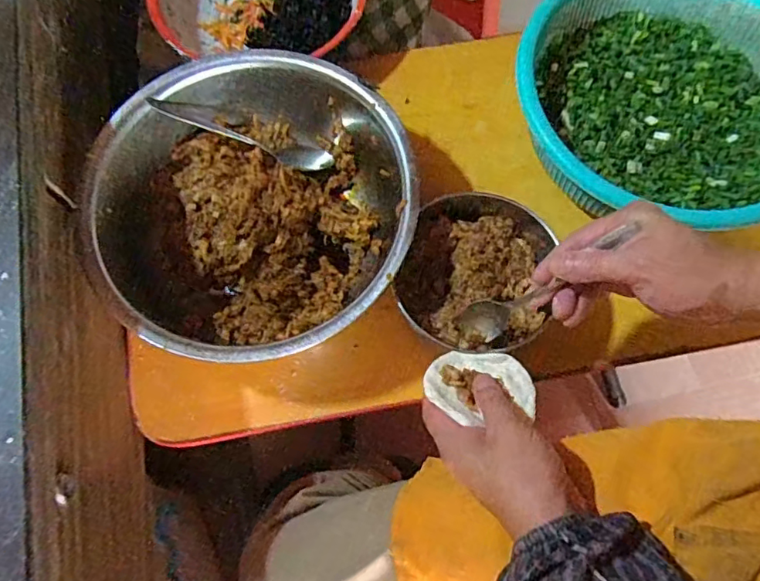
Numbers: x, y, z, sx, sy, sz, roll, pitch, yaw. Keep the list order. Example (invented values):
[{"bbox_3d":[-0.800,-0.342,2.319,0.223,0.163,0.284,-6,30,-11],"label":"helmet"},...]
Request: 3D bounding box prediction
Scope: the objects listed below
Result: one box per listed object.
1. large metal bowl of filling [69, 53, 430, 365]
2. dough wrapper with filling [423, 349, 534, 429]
[{"bbox_3d":[-0.102,-0.067,0.503,0.259,0.097,0.273,-1,71,2],"label":"large metal bowl of filling"},{"bbox_3d":[0.076,0.075,0.417,0.083,0.025,0.061,2,46,2],"label":"dough wrapper with filling"}]

